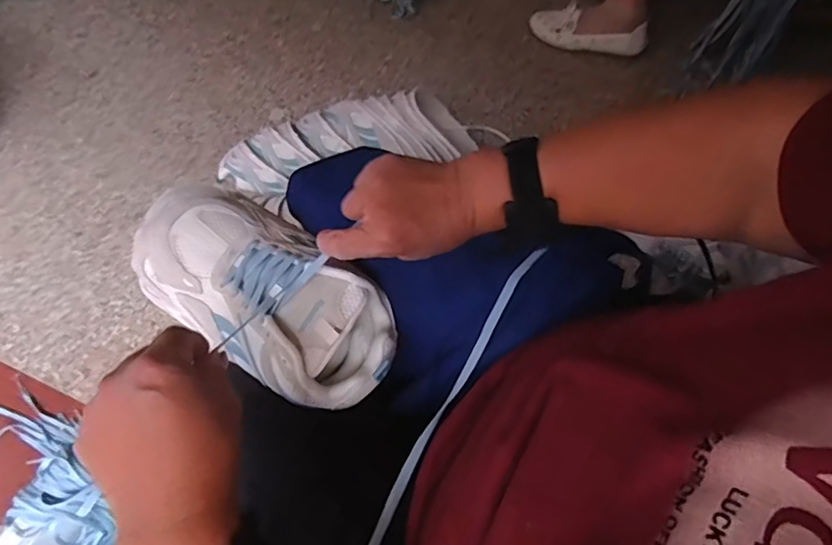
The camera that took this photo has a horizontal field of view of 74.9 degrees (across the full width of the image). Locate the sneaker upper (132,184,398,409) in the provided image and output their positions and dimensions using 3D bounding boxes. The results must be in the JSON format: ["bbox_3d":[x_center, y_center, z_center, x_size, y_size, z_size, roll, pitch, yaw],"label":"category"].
[{"bbox_3d":[-0.130,0.011,0.459,0.248,0.073,0.120,33,71,11],"label":"sneaker upper"}]

